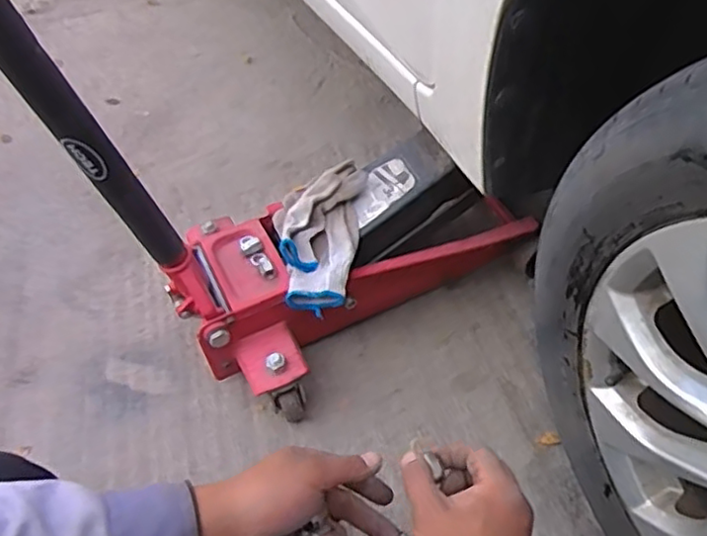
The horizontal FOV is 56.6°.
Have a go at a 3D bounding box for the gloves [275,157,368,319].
[{"bbox_3d":[-0.054,-0.048,0.883,0.125,0.058,0.228,3,63,7],"label":"gloves"}]

